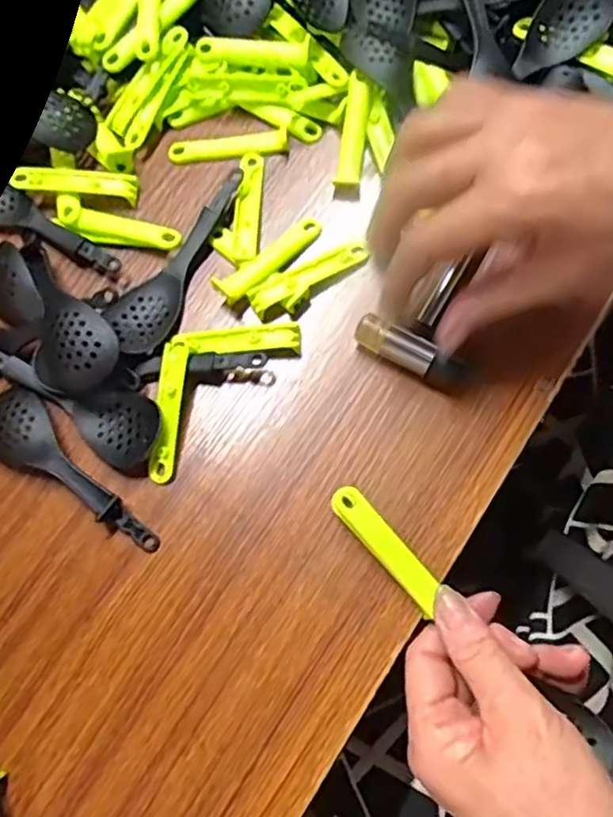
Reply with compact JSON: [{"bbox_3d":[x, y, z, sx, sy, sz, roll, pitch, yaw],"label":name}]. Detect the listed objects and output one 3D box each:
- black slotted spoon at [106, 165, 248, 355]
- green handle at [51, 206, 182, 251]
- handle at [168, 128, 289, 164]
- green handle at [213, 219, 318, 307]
[{"bbox_3d":[-0.076,-0.089,0.378,0.038,0.016,0.123,28,78,11],"label":"black slotted spoon"},{"bbox_3d":[-0.114,-0.110,0.386,0.078,0.013,0.021,14,76,8],"label":"green handle"},{"bbox_3d":[-0.049,-0.165,0.398,0.074,0.010,0.014,-4,74,3],"label":"handle"},{"bbox_3d":[-0.021,-0.088,0.372,0.075,0.005,0.017,-41,82,-20],"label":"green handle"}]

